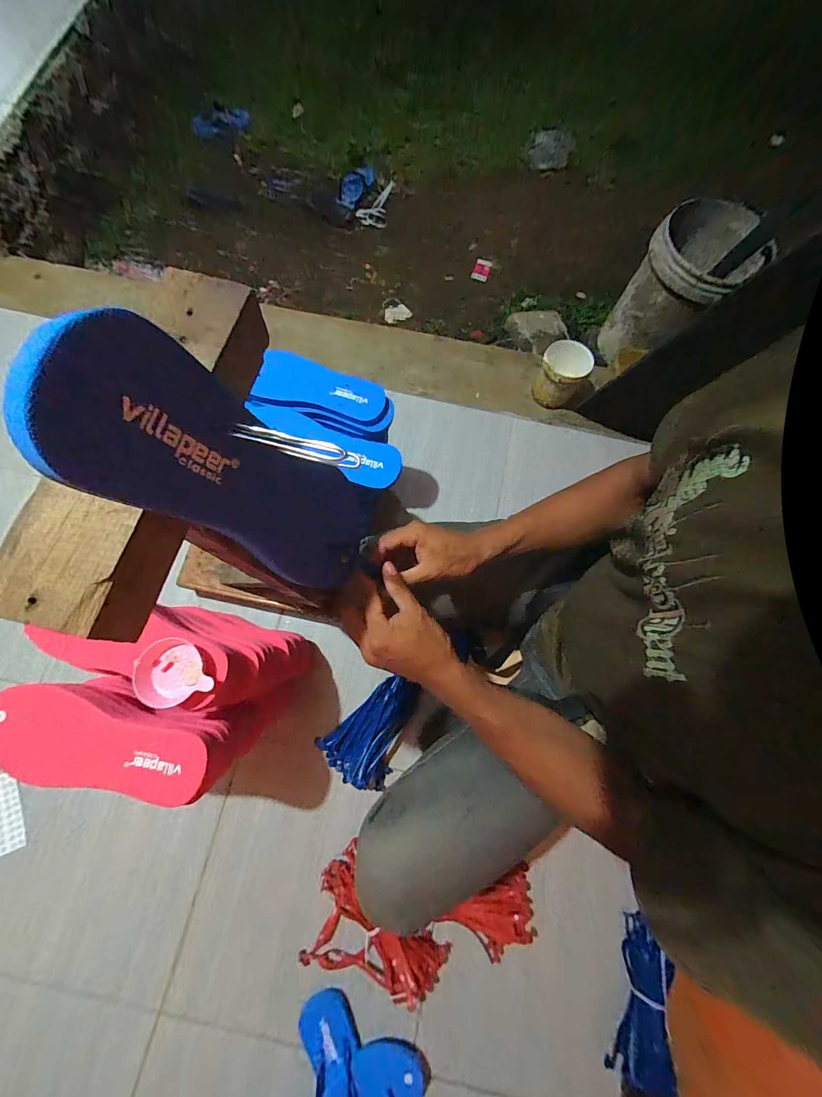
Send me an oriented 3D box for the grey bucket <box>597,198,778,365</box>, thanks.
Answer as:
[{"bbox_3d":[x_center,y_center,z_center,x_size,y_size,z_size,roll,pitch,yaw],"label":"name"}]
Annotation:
[{"bbox_3d":[0.800,-0.782,1.101,0.295,0.346,0.248,-38,80,-10],"label":"grey bucket"}]

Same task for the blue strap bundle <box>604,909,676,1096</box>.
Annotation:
[{"bbox_3d":[0.378,0.735,0.574,0.069,0.072,0.207,16,76,2],"label":"blue strap bundle"}]

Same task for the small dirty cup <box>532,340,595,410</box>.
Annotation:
[{"bbox_3d":[0.412,-0.465,0.965,0.141,0.122,0.113,15,76,2],"label":"small dirty cup"}]

